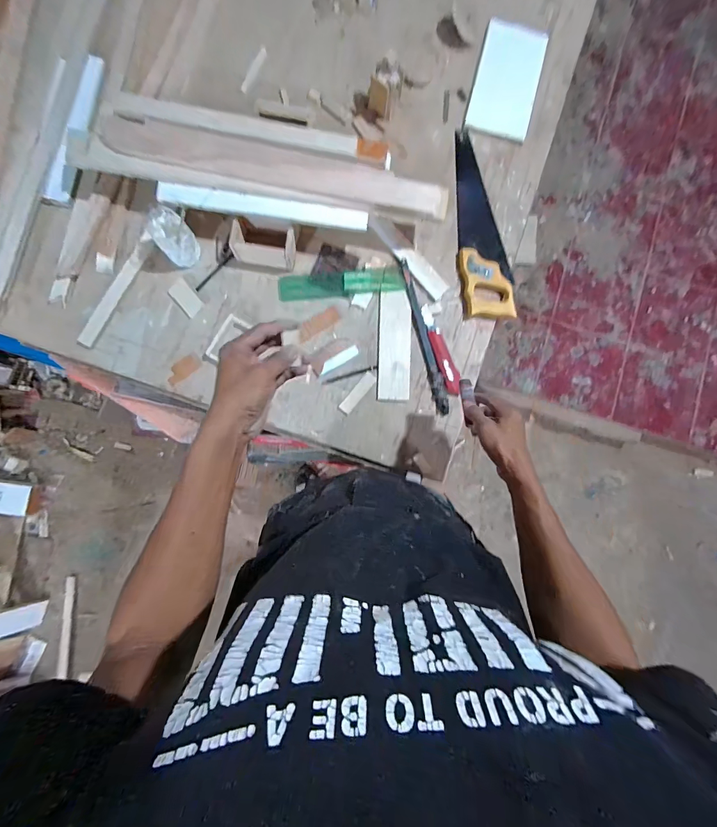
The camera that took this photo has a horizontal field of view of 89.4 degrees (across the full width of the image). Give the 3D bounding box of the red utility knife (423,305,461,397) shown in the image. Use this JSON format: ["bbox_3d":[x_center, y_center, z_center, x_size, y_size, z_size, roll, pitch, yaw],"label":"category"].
[{"bbox_3d":[0.161,-0.125,0.710,0.033,0.016,0.182,-18,85,-4],"label":"red utility knife"}]

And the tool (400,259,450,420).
[{"bbox_3d":[0.127,-0.150,0.709,0.023,0.015,0.310,-14,85,-3],"label":"tool"}]

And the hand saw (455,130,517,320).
[{"bbox_3d":[0.244,-0.389,0.744,0.099,0.027,0.395,-6,85,-2],"label":"hand saw"}]

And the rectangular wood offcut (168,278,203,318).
[{"bbox_3d":[-0.328,-0.220,0.688,0.042,0.009,0.065,-43,87,-5],"label":"rectangular wood offcut"}]

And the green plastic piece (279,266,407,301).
[{"bbox_3d":[-0.031,-0.253,0.708,0.242,0.010,0.045,-6,85,-3],"label":"green plastic piece"}]

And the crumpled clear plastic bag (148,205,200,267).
[{"bbox_3d":[-0.332,-0.316,0.656,0.064,0.089,0.062,-37,87,-5],"label":"crumpled clear plastic bag"}]

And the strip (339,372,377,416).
[{"bbox_3d":[-0.002,-0.039,0.699,0.026,0.004,0.094,39,84,2],"label":"strip"}]

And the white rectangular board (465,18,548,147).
[{"bbox_3d":[0.316,-0.707,0.765,0.133,0.014,0.251,14,84,-1],"label":"white rectangular board"}]

